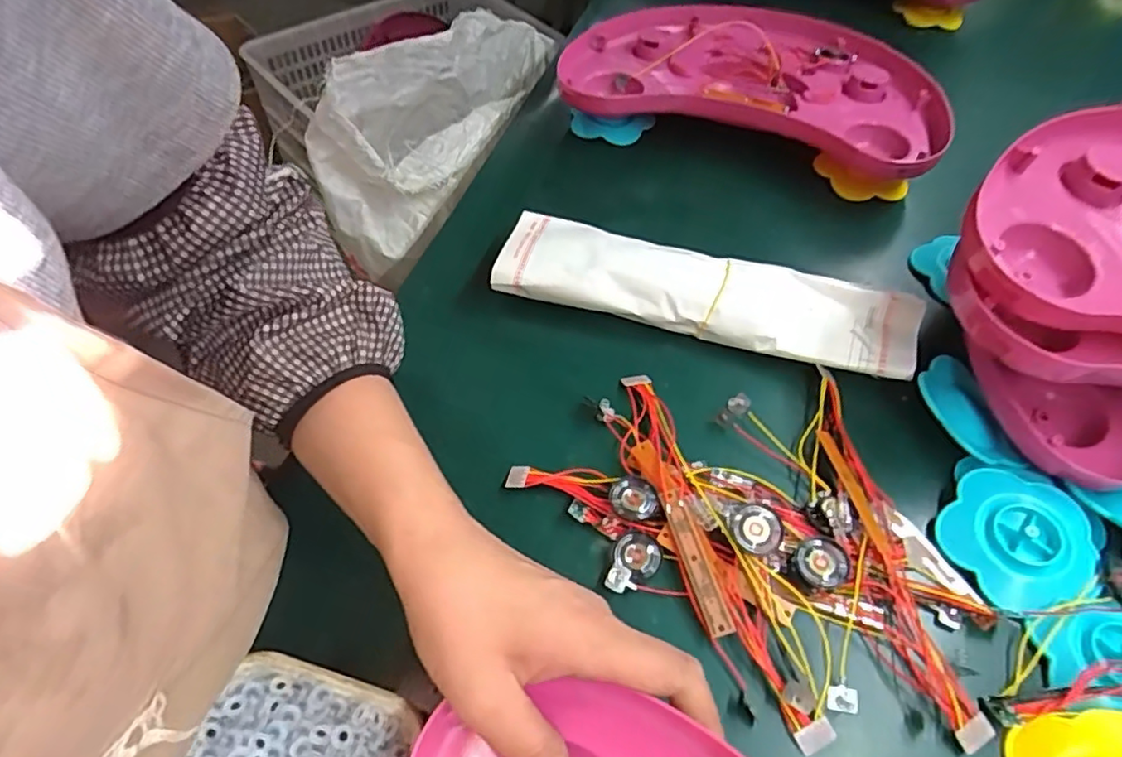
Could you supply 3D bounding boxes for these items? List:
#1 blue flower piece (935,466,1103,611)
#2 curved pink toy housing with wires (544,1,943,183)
[{"bbox_3d":[0.254,0.088,0.347,0.072,0.017,0.073,1,54,-2],"label":"blue flower piece"},{"bbox_3d":[0.177,-0.276,0.600,0.344,0.079,0.213,17,55,9],"label":"curved pink toy housing with wires"}]

